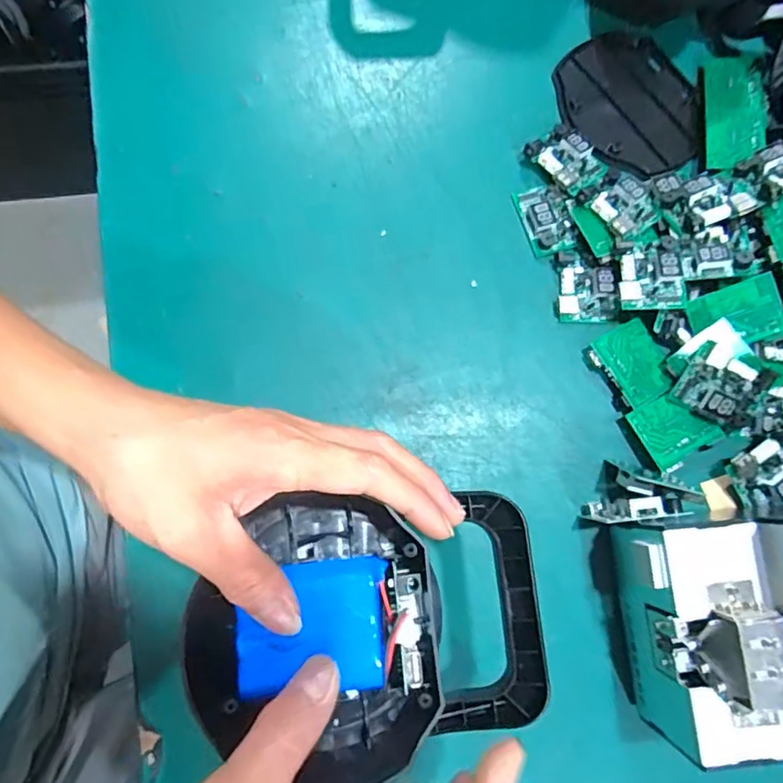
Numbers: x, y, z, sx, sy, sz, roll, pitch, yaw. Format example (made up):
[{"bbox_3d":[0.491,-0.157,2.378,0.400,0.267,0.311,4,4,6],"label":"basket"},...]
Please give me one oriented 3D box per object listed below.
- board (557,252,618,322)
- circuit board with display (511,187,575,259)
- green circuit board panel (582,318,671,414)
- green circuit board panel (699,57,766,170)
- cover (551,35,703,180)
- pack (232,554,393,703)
[{"bbox_3d":[0.146,-0.077,0.412,0.043,0.010,0.052,1,79,-1],"label":"board"},{"bbox_3d":[0.117,-0.131,0.424,0.033,0.008,0.055,-17,80,-4],"label":"circuit board with display"},{"bbox_3d":[0.172,-0.018,0.401,0.045,0.012,0.055,-29,81,-6],"label":"green circuit board panel"},{"bbox_3d":[0.269,-0.219,0.437,0.043,0.011,0.110,4,73,12],"label":"green circuit board panel"},{"bbox_3d":[0.194,-0.234,0.454,0.114,0.017,0.125,-42,82,-8],"label":"cover"},{"bbox_3d":[-0.037,0.109,0.259,0.067,0.013,0.057,-2,79,-2],"label":"pack"}]

